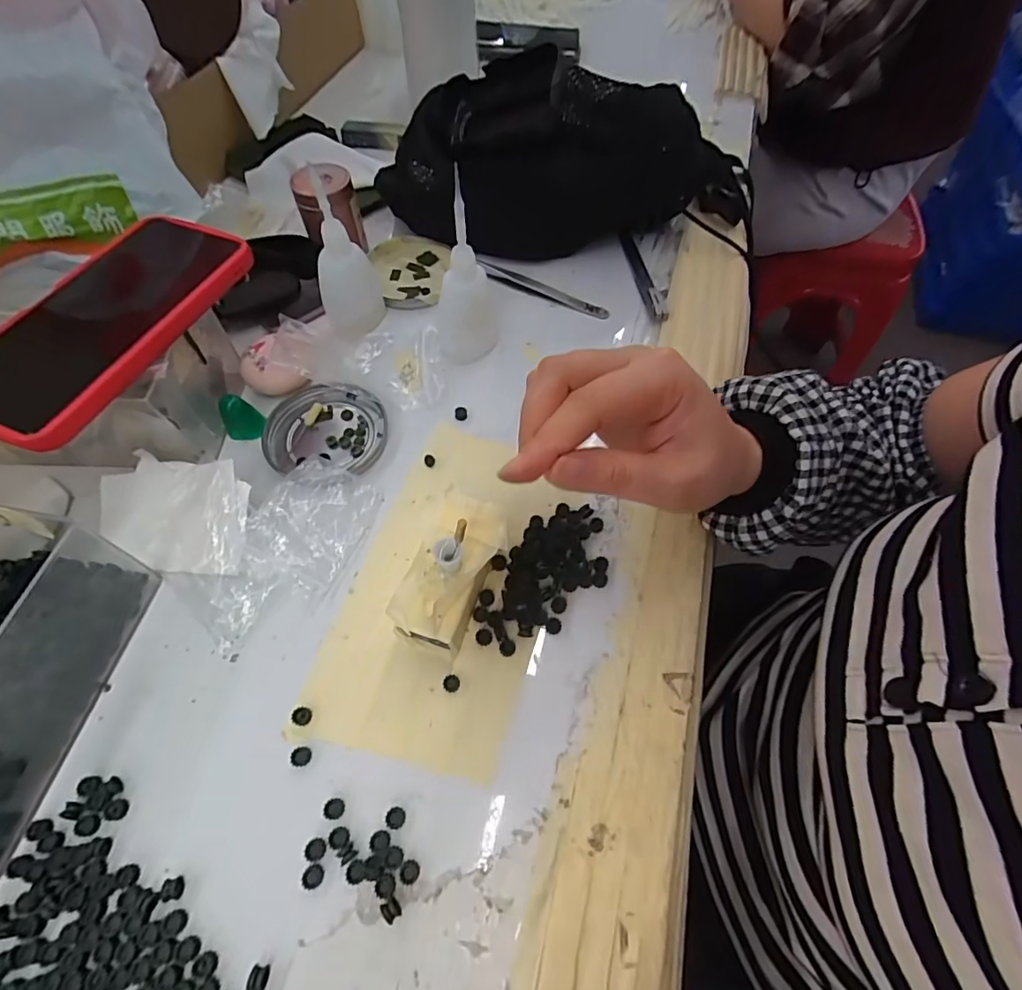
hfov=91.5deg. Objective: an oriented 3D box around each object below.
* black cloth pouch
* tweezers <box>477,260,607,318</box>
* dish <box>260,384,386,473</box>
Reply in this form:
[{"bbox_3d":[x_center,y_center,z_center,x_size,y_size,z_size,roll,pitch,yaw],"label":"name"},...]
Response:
[{"bbox_3d":[0.058,-0.271,0.399,0.329,0.120,0.093,-6,62,-4],"label":"black cloth pouch"},{"bbox_3d":[0.023,-0.166,0.405,0.118,0.008,0.016,25,64,12],"label":"tweezers"},{"bbox_3d":[-0.124,-0.045,0.336,0.078,0.011,0.069,3,61,1],"label":"dish"}]

